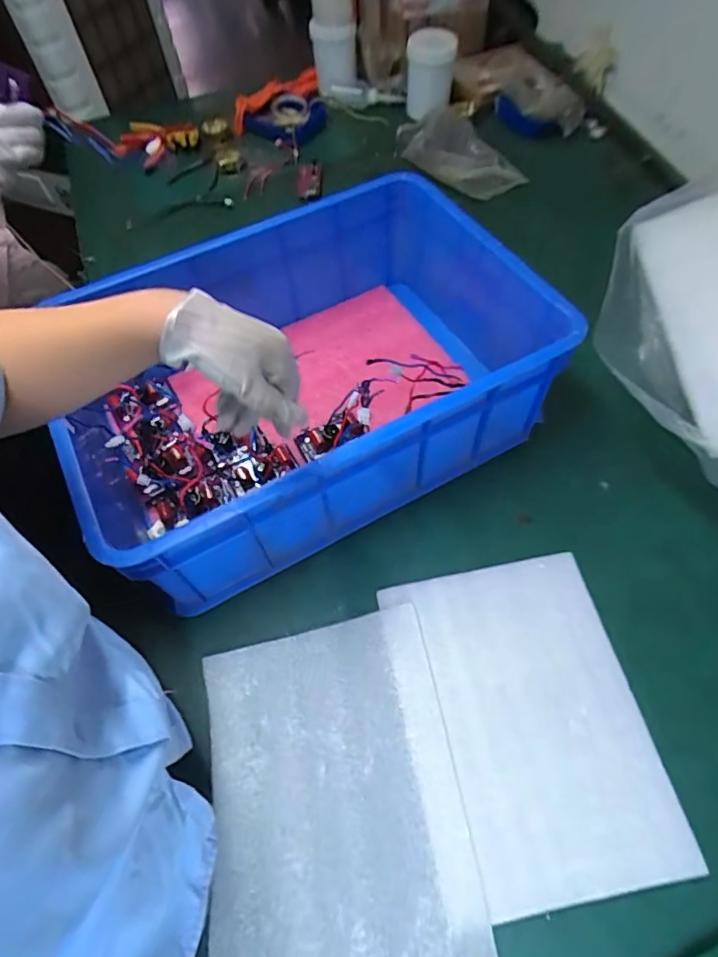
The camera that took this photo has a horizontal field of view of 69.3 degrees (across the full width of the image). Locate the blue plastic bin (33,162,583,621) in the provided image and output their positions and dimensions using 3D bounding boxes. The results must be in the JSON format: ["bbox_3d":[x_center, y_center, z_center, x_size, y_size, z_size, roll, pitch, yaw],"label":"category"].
[{"bbox_3d":[-0.078,-0.152,0.719,0.602,0.188,0.430,-28,63,-12],"label":"blue plastic bin"}]

